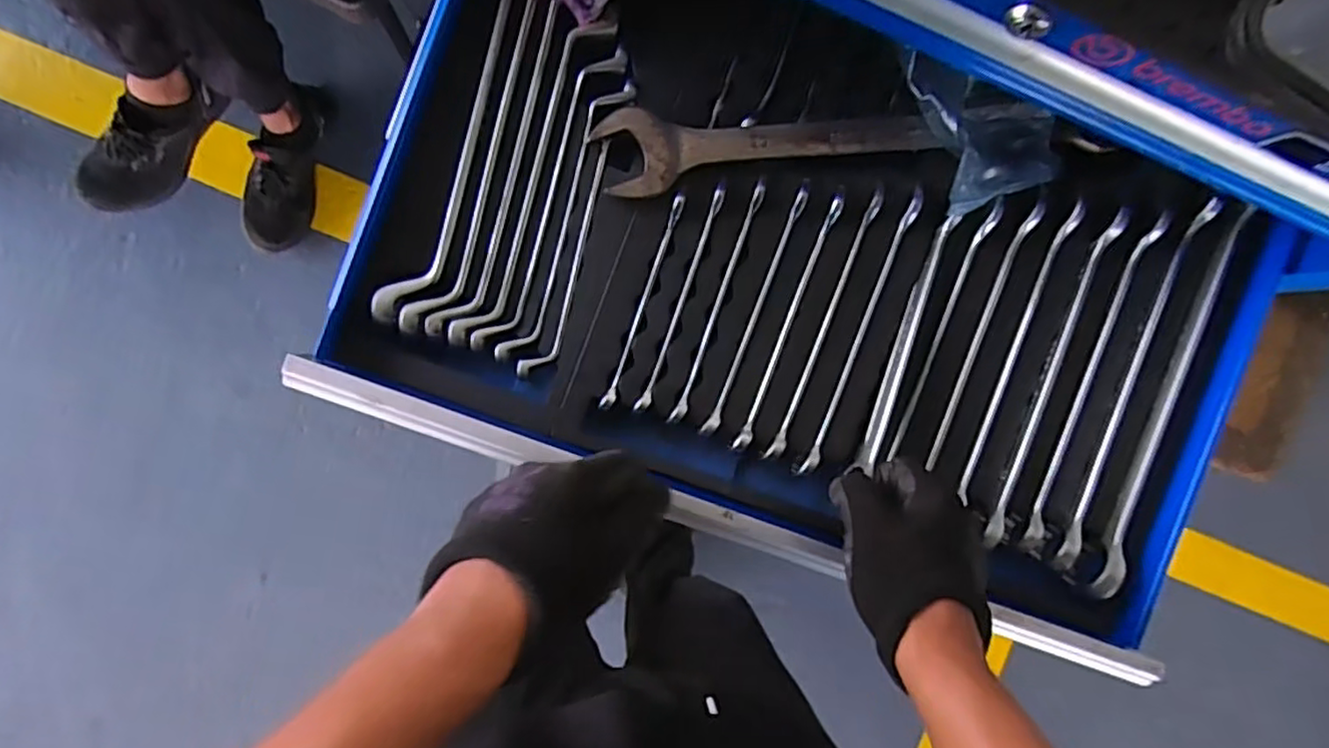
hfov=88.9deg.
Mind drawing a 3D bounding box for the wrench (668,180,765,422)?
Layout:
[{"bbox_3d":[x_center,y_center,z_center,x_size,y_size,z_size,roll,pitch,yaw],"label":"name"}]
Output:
[{"bbox_3d":[0.036,-0.046,0.451,0.010,0.006,0.167,20,92,-8],"label":"wrench"}]

